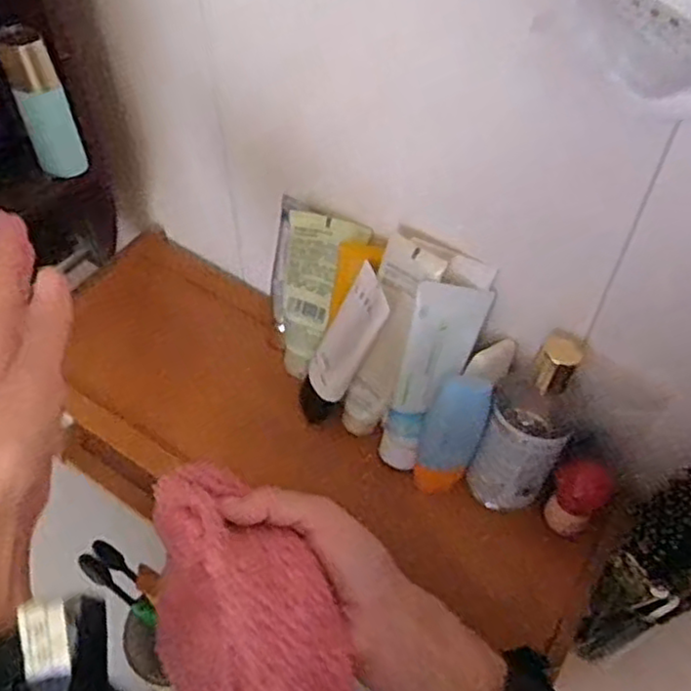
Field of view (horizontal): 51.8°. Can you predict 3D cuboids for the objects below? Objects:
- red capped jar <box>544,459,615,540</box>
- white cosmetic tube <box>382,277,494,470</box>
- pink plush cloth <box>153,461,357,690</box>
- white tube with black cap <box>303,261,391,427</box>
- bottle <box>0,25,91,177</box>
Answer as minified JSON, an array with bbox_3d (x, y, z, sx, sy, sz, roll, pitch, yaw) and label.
[{"bbox_3d":[0.163,0.107,0.504,0.037,0.046,0.038,0,51,-1],"label":"red capped jar"},{"bbox_3d":[0.057,0.023,0.514,0.047,0.152,0.033,20,24,3],"label":"white cosmetic tube"},{"bbox_3d":[-0.050,0.142,0.363,0.095,0.055,0.160,-12,84,20],"label":"pink plush cloth"},{"bbox_3d":[-0.004,0.007,0.532,0.023,0.143,0.046,-8,46,-42],"label":"white tube with black cap"},{"bbox_3d":[-0.213,-0.170,0.501,0.033,0.101,0.031,-20,55,-16],"label":"bottle"}]

